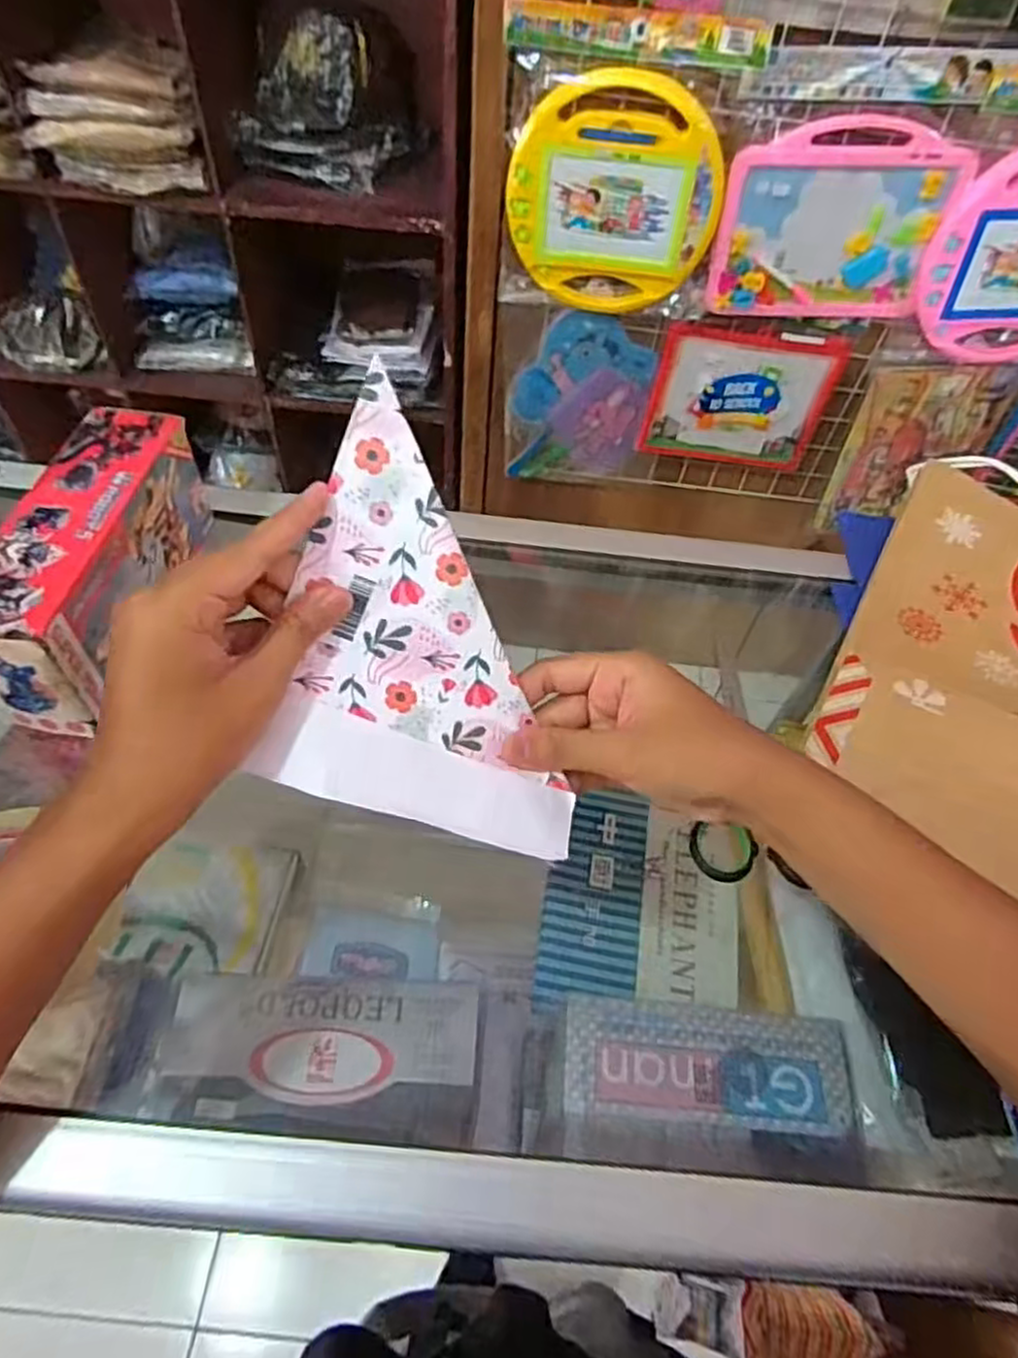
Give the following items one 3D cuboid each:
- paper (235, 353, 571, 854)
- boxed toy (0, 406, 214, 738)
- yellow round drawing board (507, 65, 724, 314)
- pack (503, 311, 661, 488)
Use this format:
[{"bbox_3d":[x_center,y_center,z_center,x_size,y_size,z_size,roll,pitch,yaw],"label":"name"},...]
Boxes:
[{"bbox_3d":[-0.020,-0.018,0.304,0.133,0.020,0.153,18,89,-14],"label":"paper"},{"bbox_3d":[-0.213,-0.063,0.378,0.061,0.058,0.170,7,54,0],"label":"boxed toy"},{"bbox_3d":[0.139,-0.641,0.988,0.272,0.270,0.024,10,54,2],"label":"yellow round drawing board"},{"bbox_3d":[0.116,-0.464,1.256,0.225,0.311,0.013,8,54,1],"label":"pack"}]

